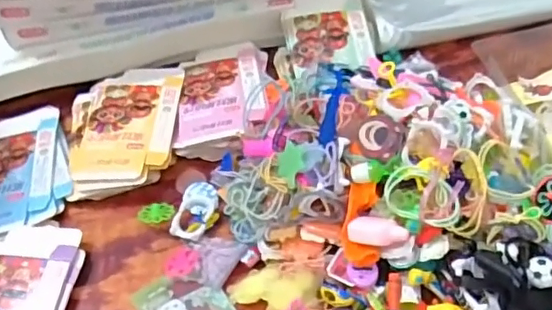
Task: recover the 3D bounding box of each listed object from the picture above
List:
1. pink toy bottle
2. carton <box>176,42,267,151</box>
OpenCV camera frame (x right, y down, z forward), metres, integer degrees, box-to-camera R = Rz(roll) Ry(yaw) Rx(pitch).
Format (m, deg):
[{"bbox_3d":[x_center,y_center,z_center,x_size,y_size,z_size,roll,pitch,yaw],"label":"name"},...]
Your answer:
[{"bbox_3d":[0.078,0.058,0.429,0.045,0.014,0.017,3,47,22],"label":"pink toy bottle"},{"bbox_3d":[-0.054,-0.068,0.566,0.087,0.009,0.138,-3,49,0],"label":"carton"}]

